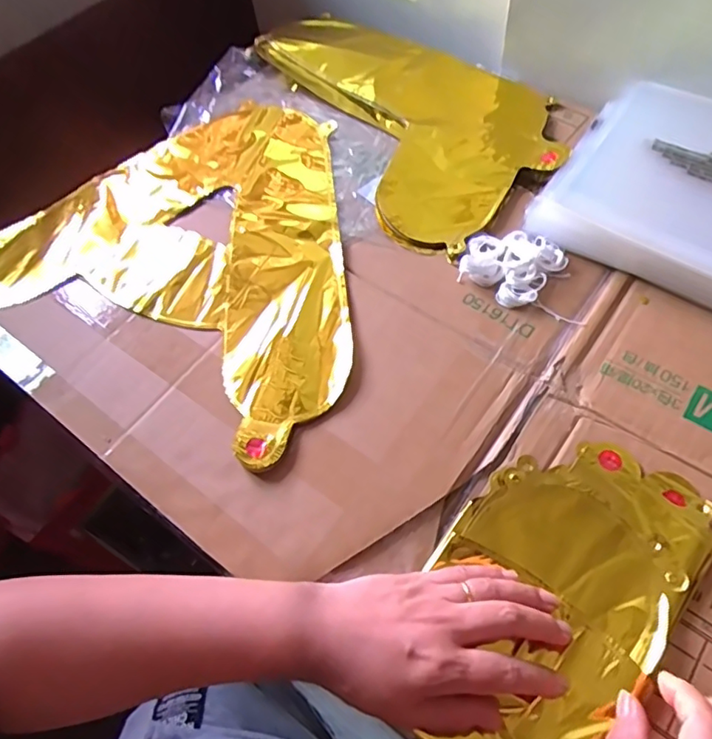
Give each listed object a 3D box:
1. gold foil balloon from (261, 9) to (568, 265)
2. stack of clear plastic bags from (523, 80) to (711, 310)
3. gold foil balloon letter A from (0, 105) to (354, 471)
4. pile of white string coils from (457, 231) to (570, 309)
[{"bbox_3d":[0.049,-0.307,0.634,0.213,0.029,0.446,-26,55,-8],"label":"gold foil balloon"},{"bbox_3d":[0.297,-0.158,0.503,0.214,0.029,0.214,29,66,21],"label":"stack of clear plastic bags"},{"bbox_3d":[-0.149,-0.136,0.540,0.399,0.014,0.355,19,63,16],"label":"gold foil balloon letter A"},{"bbox_3d":[0.133,-0.092,0.490,0.077,0.018,0.072,35,68,23],"label":"pile of white string coils"}]

